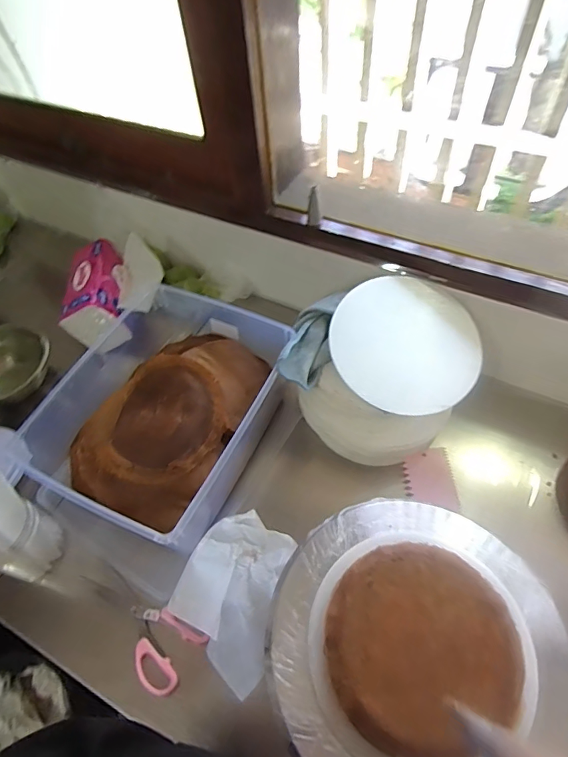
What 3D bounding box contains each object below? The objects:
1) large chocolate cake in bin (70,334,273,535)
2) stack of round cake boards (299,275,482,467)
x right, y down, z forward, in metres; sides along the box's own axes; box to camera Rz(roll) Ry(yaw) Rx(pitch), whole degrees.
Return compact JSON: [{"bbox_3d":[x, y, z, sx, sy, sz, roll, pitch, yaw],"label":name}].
[{"bbox_3d":[-0.185,0.038,0.684,0.213,0.092,0.310,21,60,18],"label":"large chocolate cake in bin"},{"bbox_3d":[0.162,-0.009,0.686,0.215,0.173,0.247,32,64,23],"label":"stack of round cake boards"}]

